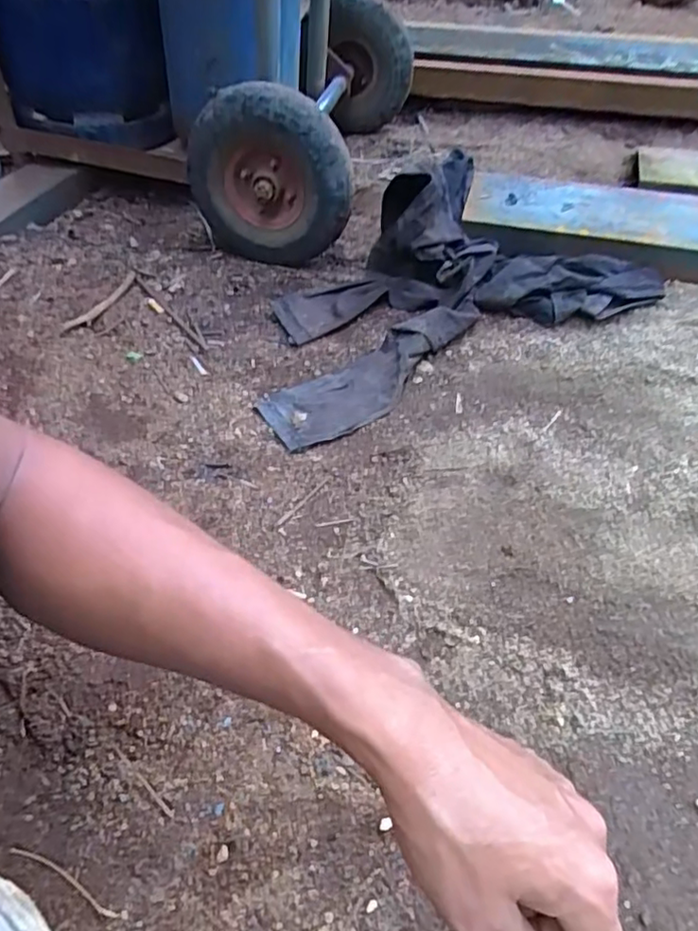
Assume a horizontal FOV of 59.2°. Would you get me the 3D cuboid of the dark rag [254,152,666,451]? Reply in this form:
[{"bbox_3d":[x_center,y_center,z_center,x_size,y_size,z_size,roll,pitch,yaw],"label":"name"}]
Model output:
[{"bbox_3d":[0.111,-0.269,0.844,0.585,0.117,0.339,-22,51,-18],"label":"dark rag"}]

